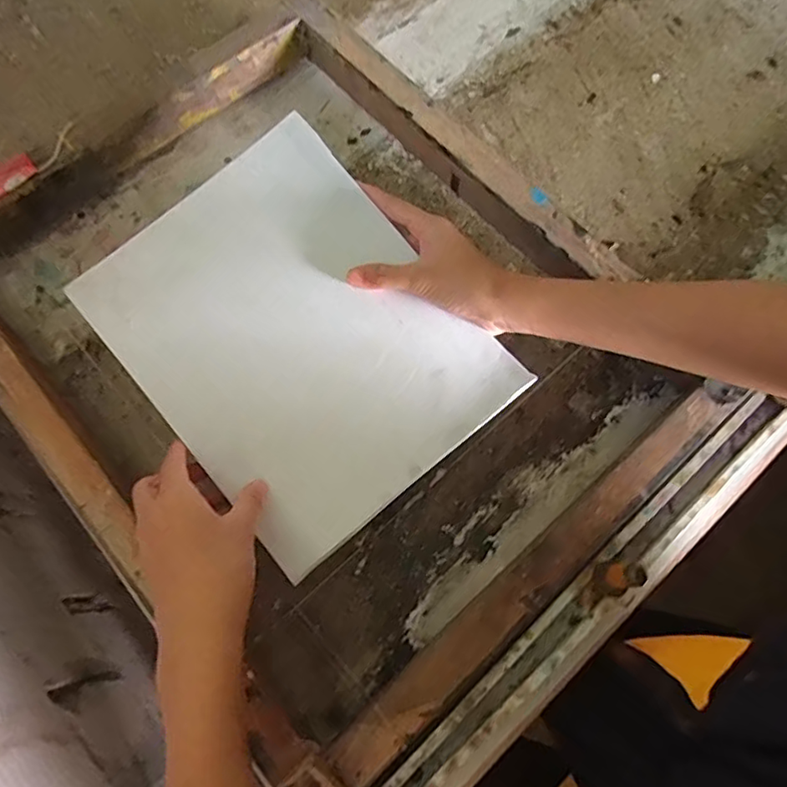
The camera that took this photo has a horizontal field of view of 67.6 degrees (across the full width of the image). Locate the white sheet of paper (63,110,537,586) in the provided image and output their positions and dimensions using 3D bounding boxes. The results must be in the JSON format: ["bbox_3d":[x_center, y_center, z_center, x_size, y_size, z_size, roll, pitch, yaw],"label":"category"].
[{"bbox_3d":[-0.068,-0.043,0.407,0.204,0.012,0.259,-39,81,-10],"label":"white sheet of paper"}]

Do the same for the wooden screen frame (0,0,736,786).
[{"bbox_3d":[-0.049,-0.043,0.431,0.392,0.074,0.515,-40,76,-13],"label":"wooden screen frame"}]

